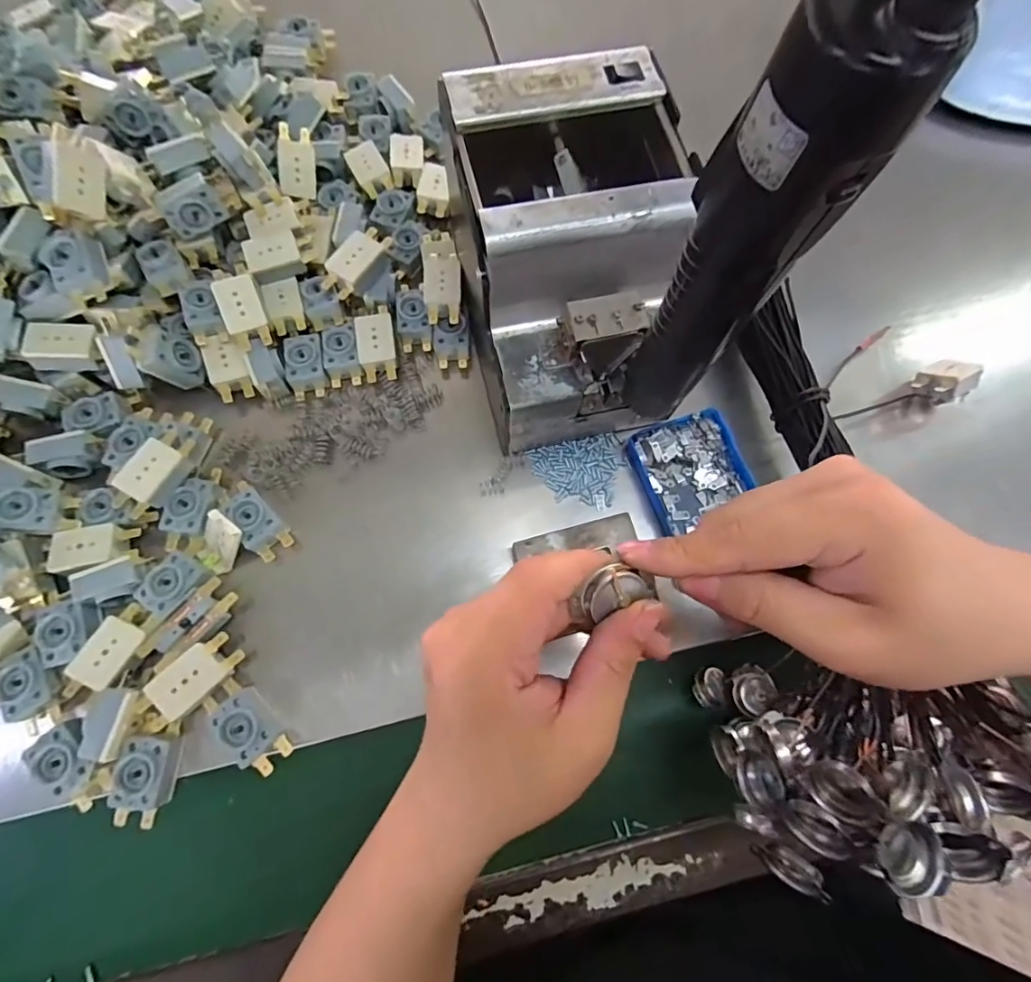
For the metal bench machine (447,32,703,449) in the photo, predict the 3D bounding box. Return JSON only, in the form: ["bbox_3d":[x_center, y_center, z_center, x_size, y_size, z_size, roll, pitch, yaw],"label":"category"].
[{"bbox_3d":[0.034,-0.138,0.321,0.123,0.145,0.182,-10,76,-4],"label":"metal bench machine"}]

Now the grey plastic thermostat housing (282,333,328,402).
[{"bbox_3d":[-0.154,-0.092,0.370,0.027,0.014,0.048,-12,76,-5],"label":"grey plastic thermostat housing"}]

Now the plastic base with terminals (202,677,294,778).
[{"bbox_3d":[-0.161,0.141,0.304,0.028,0.024,0.058,-42,80,-11],"label":"plastic base with terminals"}]

